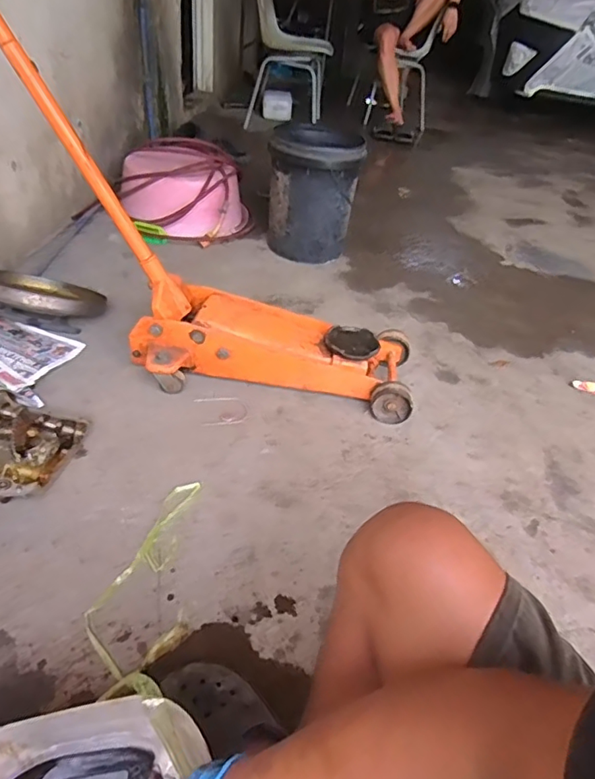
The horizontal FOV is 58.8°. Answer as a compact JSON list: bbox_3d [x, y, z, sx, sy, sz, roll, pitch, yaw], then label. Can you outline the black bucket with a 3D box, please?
[{"bbox_3d":[0.046,-0.671,1.807,0.280,0.374,0.344,5,40,-4],"label":"black bucket"}]

